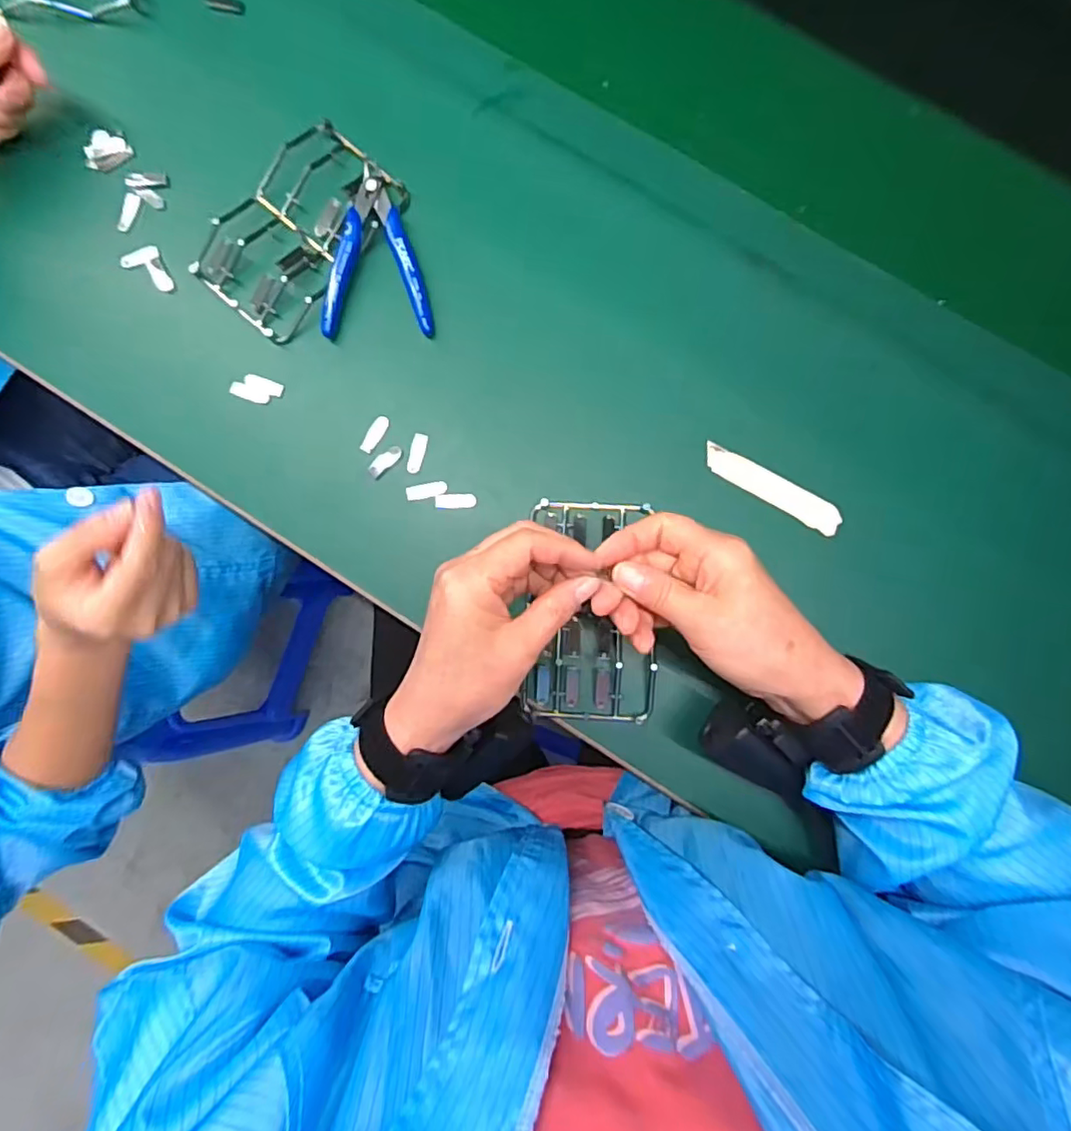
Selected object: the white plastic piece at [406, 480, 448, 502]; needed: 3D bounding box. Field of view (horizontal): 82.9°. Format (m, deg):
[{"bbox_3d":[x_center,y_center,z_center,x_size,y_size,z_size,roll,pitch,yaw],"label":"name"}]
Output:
[{"bbox_3d":[-0.076,-0.053,0.425,0.028,0.004,0.010,-12,86,1],"label":"white plastic piece"}]

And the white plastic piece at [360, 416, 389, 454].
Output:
[{"bbox_3d":[-0.114,-0.093,0.430,0.011,0.004,0.028,34,86,3],"label":"white plastic piece"}]

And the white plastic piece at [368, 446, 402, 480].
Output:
[{"bbox_3d":[-0.107,-0.074,0.427,0.011,0.004,0.027,43,87,3],"label":"white plastic piece"}]

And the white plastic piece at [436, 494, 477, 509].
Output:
[{"bbox_3d":[-0.056,-0.045,0.424,0.028,0.004,0.010,-2,86,1],"label":"white plastic piece"}]

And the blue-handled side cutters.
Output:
[{"bbox_3d":[-0.114,-0.220,0.430,0.077,0.017,0.110,-2,86,1],"label":"blue-handled side cutters"}]

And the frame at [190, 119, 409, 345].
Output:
[{"bbox_3d":[-0.169,-0.241,0.433,0.092,0.016,0.147,44,89,4],"label":"frame"}]

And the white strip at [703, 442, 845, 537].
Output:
[{"bbox_3d":[0.163,-0.053,0.420,0.101,0.007,0.020,31,88,3],"label":"white strip"}]

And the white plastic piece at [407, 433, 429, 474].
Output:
[{"bbox_3d":[-0.084,-0.079,0.429,0.010,0.004,0.028,13,87,2],"label":"white plastic piece"}]

